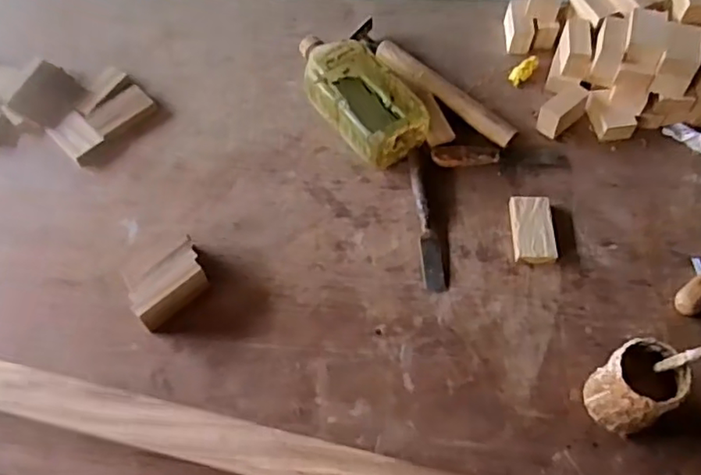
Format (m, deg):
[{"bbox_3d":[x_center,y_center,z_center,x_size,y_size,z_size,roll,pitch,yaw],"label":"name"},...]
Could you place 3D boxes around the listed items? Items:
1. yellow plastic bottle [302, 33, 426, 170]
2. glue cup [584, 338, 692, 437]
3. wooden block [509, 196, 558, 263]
[{"bbox_3d":[0.006,-0.188,0.770,0.098,0.074,0.207,-33,67,-16],"label":"yellow plastic bottle"},{"bbox_3d":[0.270,0.142,0.575,0.068,0.100,0.063,0,62,1],"label":"glue cup"},{"bbox_3d":[0.214,-0.010,0.704,0.044,0.019,0.085,2,62,2],"label":"wooden block"}]

